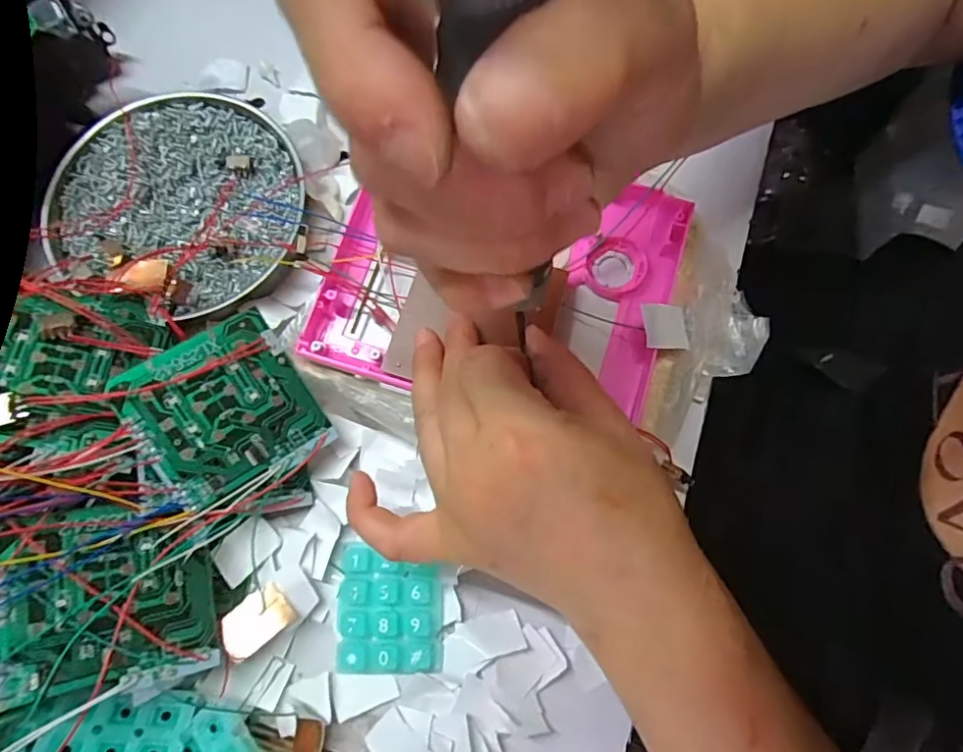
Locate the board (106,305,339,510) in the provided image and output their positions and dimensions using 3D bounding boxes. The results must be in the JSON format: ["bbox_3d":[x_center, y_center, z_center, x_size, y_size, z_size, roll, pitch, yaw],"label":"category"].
[{"bbox_3d":[-0.116,0.015,0.251,0.071,0.004,0.073,-34,101,-23],"label":"board"}]

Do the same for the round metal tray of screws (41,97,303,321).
[{"bbox_3d":[-0.161,-0.100,0.308,0.132,0.022,0.126,0,76,-1],"label":"round metal tray of screws"}]

